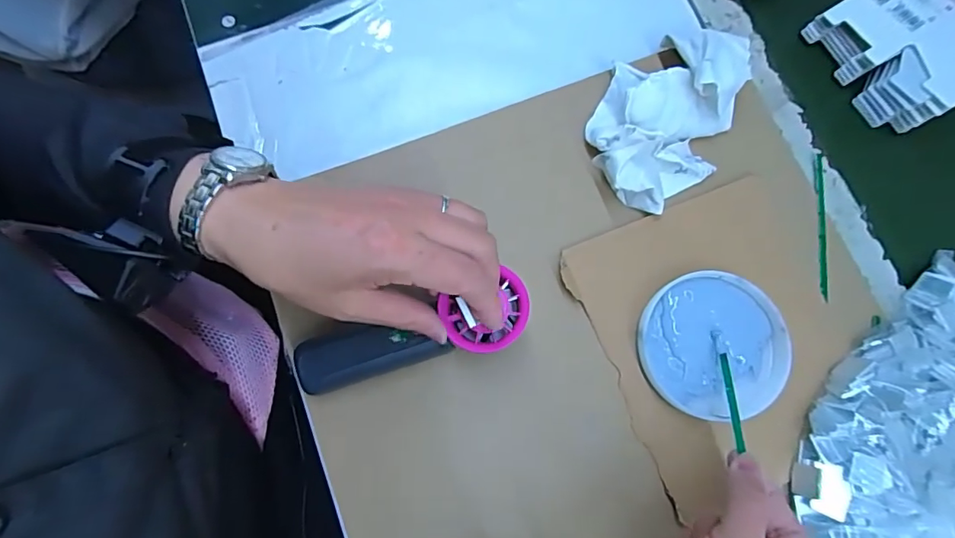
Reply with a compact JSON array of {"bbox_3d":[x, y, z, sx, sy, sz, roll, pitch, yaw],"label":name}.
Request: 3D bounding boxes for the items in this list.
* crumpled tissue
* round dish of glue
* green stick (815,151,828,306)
[{"bbox_3d":[0.145,-0.124,0.379,0.098,0.044,0.159,26,78,5],"label":"crumpled tissue"},{"bbox_3d":[0.164,0.053,0.354,0.097,0.019,0.098,0,78,0],"label":"round dish of glue"},{"bbox_3d":[0.265,-0.034,0.387,0.009,0.008,0.118,9,78,2],"label":"green stick"}]

